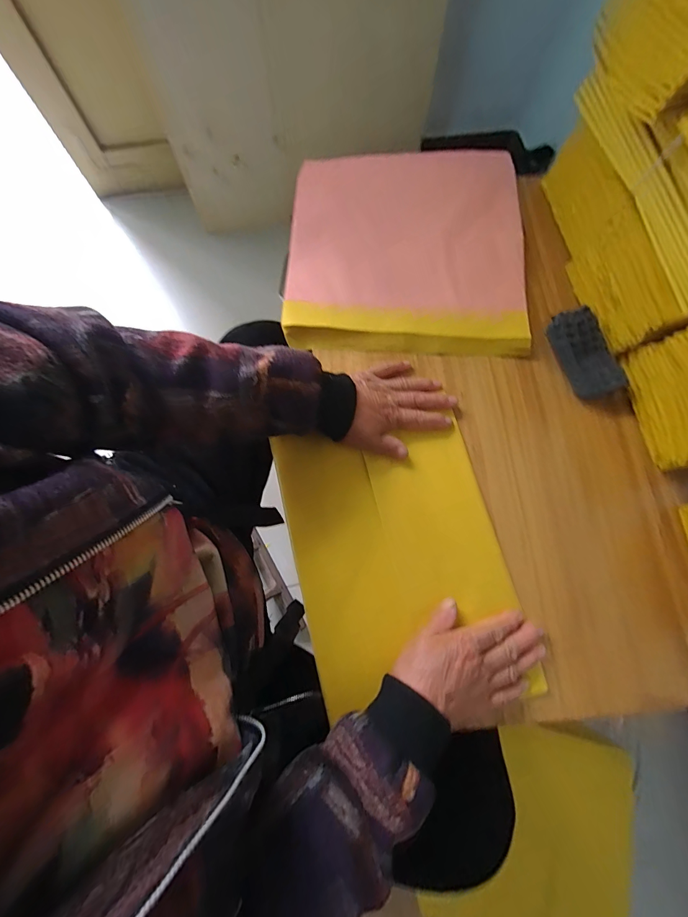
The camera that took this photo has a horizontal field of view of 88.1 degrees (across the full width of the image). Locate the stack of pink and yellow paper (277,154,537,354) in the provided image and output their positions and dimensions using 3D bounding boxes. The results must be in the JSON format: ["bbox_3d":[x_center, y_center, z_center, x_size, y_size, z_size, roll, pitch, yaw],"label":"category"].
[{"bbox_3d":[0.082,-0.279,0.462,0.297,0.026,0.297,2,76,0],"label":"stack of pink and yellow paper"}]

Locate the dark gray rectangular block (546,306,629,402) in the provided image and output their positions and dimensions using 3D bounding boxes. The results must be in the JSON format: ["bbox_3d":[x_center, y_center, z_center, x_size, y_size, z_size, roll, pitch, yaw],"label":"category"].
[{"bbox_3d":[0.286,-0.125,0.424,0.051,0.026,0.110,-18,77,-5],"label":"dark gray rectangular block"}]

